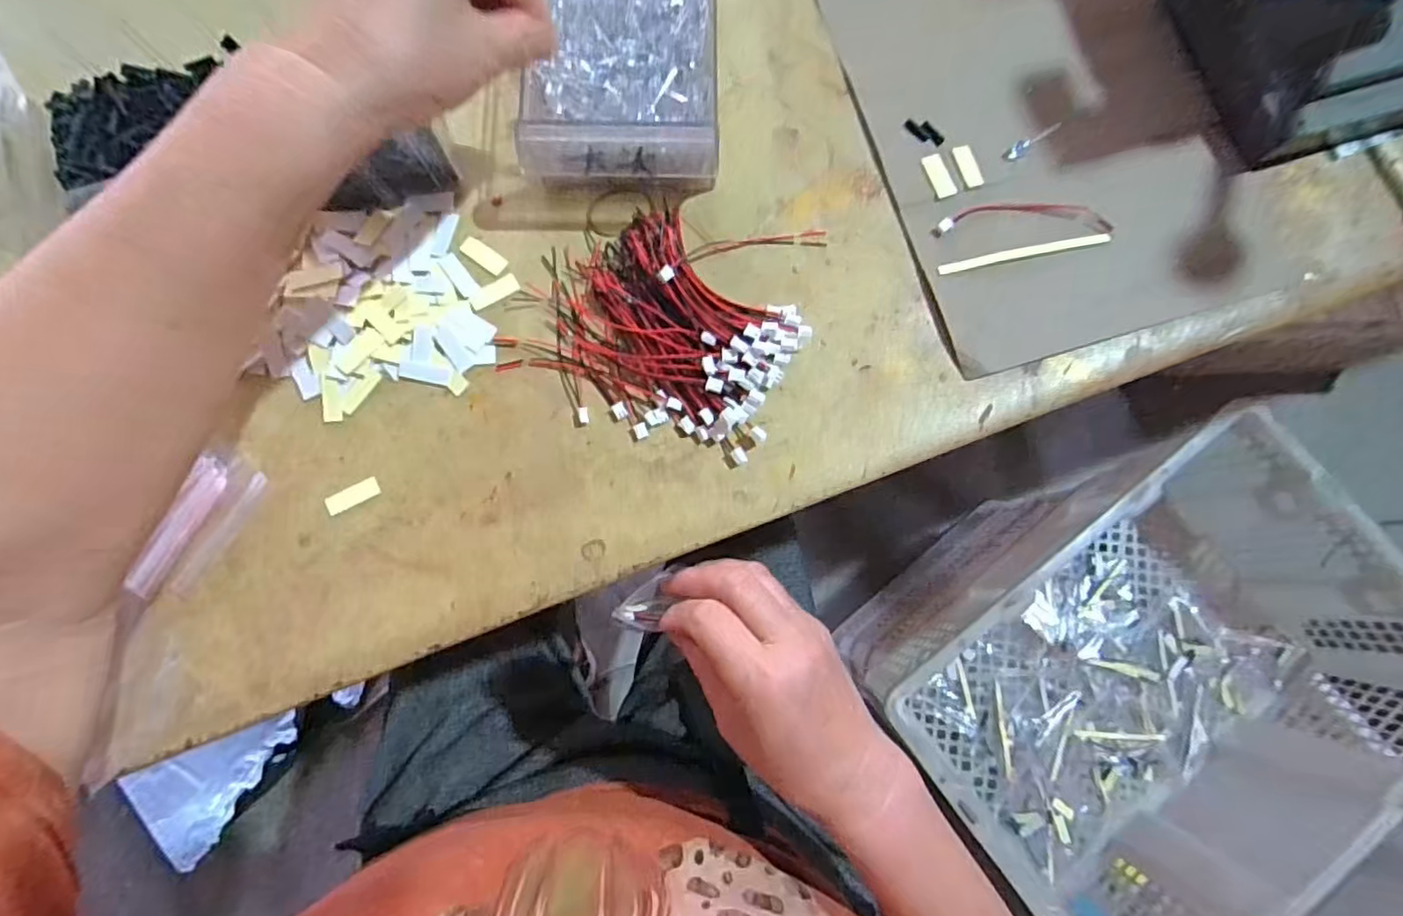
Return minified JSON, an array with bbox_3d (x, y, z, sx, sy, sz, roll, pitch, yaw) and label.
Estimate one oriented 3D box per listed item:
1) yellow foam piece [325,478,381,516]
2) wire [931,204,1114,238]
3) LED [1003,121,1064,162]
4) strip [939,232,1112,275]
[{"bbox_3d":[-0.186,0.020,0.332,0.028,0.004,0.011,-27,82,-5],"label":"yellow foam piece"},{"bbox_3d":[0.183,-0.137,0.356,0.100,0.004,0.019,-1,80,-1],"label":"wire"},{"bbox_3d":[0.194,-0.187,0.364,0.039,0.004,0.009,-36,83,-7],"label":"LED"},{"bbox_3d":[0.184,-0.116,0.353,0.100,0.004,0.006,-12,81,-3],"label":"strip"}]

